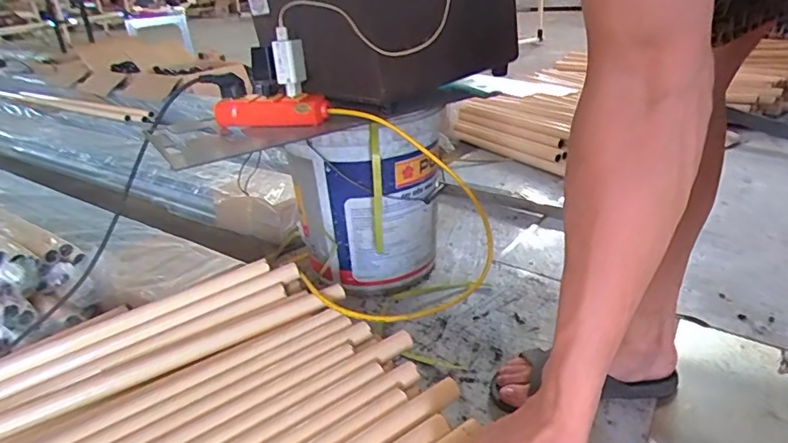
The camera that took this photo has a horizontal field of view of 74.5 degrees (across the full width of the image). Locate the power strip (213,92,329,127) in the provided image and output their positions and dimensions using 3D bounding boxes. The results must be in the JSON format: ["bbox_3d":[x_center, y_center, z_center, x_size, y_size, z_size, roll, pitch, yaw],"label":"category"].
[{"bbox_3d":[-0.172,-0.154,0.732,0.162,0.045,0.034,0,27,11],"label":"power strip"}]

